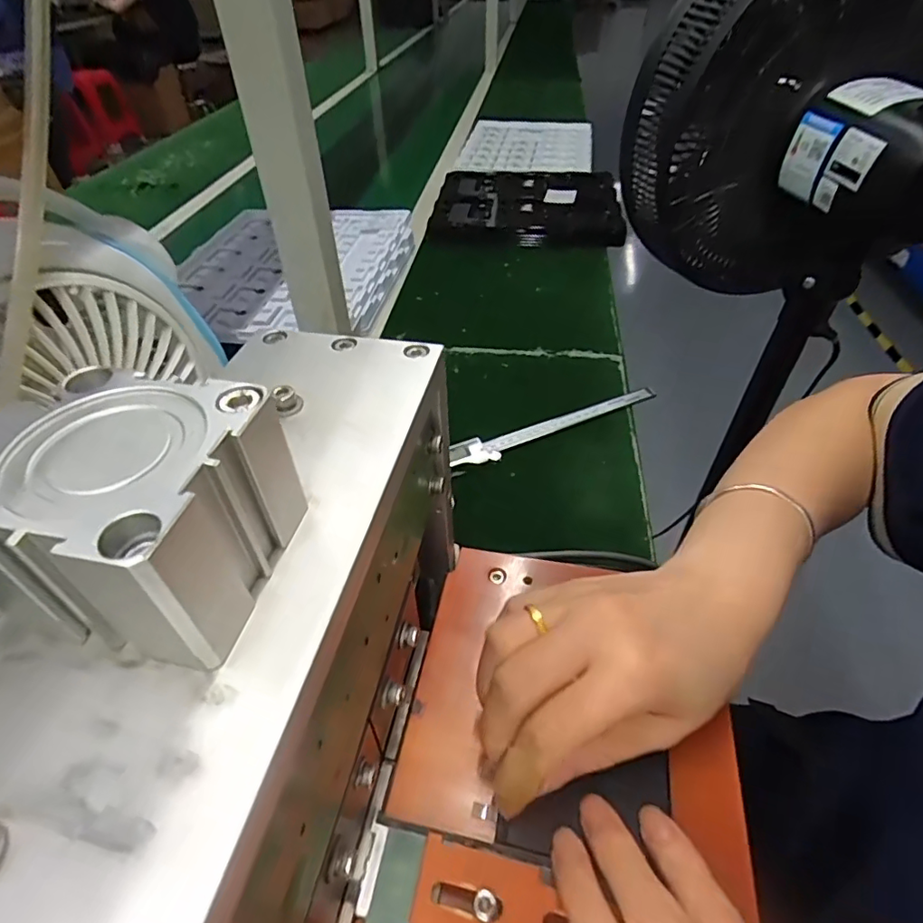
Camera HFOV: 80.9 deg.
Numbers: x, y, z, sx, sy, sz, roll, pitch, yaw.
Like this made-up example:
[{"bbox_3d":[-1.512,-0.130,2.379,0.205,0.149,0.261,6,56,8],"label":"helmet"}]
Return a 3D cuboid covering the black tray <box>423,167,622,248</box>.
[{"bbox_3d":[0.118,-0.442,0.949,0.318,0.048,0.315,6,45,8],"label":"black tray"}]

